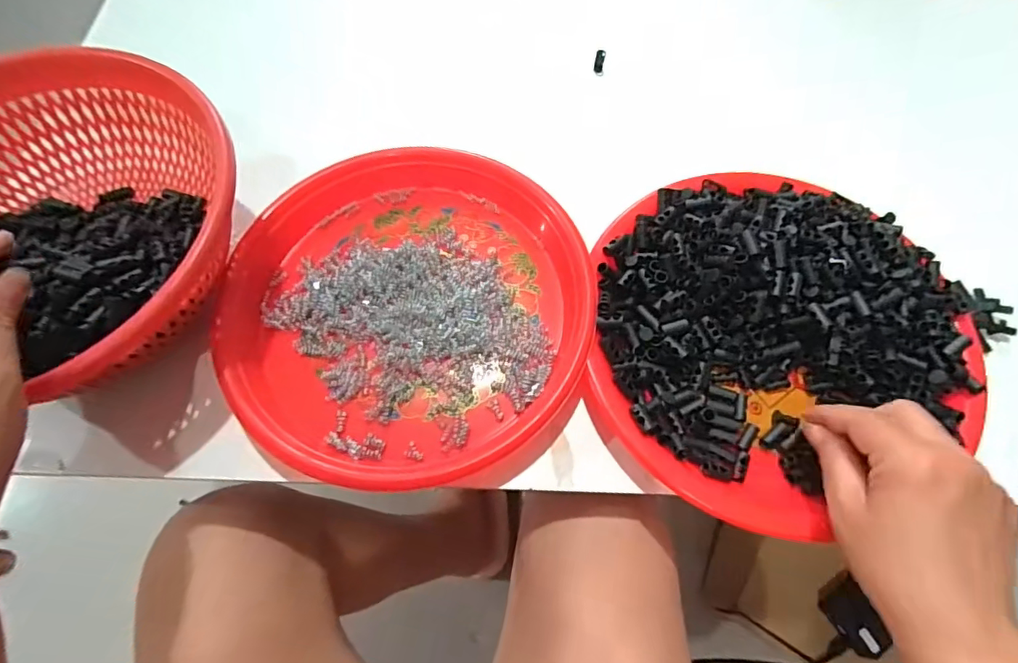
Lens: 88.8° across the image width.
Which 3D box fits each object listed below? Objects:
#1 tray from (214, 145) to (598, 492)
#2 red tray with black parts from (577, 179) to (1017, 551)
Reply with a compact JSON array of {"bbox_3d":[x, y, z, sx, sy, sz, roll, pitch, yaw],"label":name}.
[{"bbox_3d":[-0.072,-0.026,0.371,0.240,0.037,0.262,-16,67,-7],"label":"tray"},{"bbox_3d":[0.174,-0.008,0.349,0.246,0.054,0.227,-25,64,-13],"label":"red tray with black parts"}]

